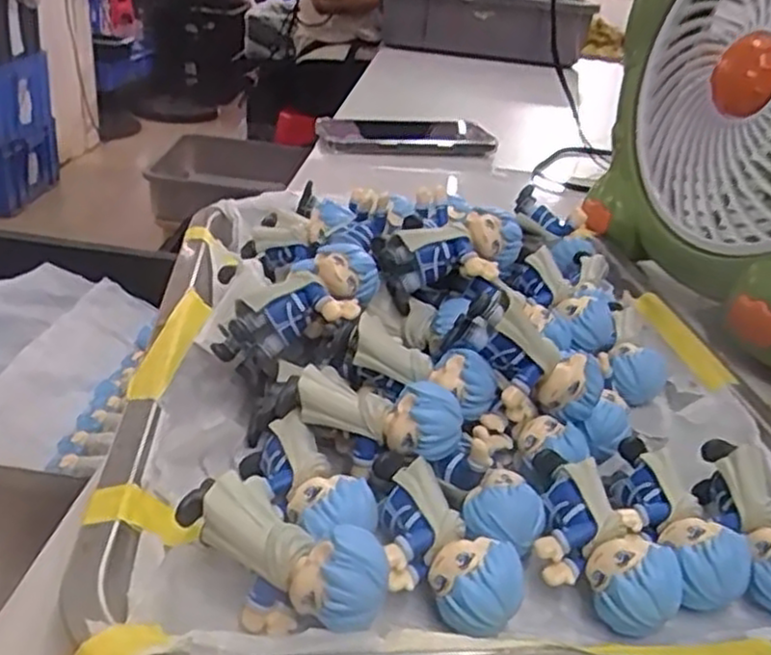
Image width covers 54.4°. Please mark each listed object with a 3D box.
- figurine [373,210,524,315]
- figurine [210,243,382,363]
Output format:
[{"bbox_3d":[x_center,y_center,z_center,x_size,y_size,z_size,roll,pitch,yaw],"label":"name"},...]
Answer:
[{"bbox_3d":[0.028,-0.030,0.316,0.060,0.029,0.022,-17,31,0],"label":"figurine"},{"bbox_3d":[-0.034,-0.009,0.289,0.068,0.026,0.025,-30,37,-6],"label":"figurine"}]

